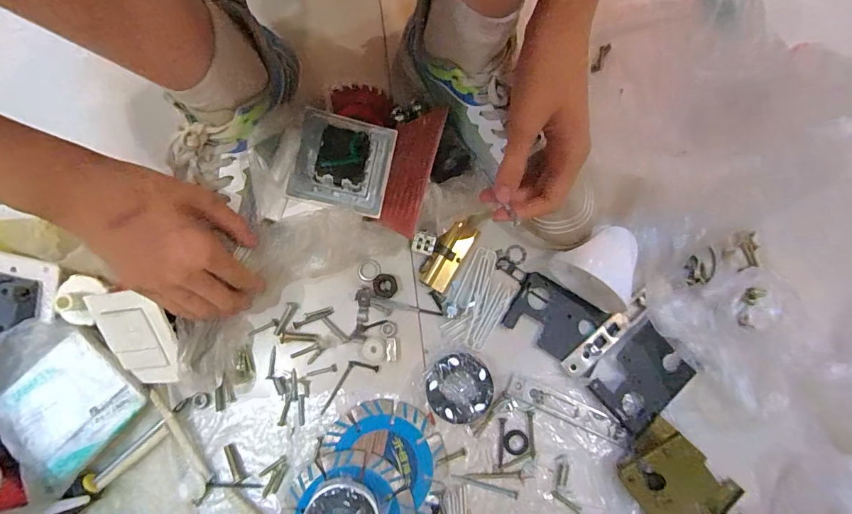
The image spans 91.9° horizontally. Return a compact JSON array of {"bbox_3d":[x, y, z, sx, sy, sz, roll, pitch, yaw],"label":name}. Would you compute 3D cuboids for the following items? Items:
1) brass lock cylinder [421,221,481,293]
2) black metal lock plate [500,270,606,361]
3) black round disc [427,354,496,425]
[{"bbox_3d":[0.021,-0.003,0.389,0.028,0.012,0.070,32,81,7],"label":"brass lock cylinder"},{"bbox_3d":[0.117,0.056,0.379,0.076,0.006,0.058,32,81,7],"label":"black metal lock plate"},{"bbox_3d":[0.028,0.113,0.359,0.055,0.024,0.055,0,78,1],"label":"black round disc"}]

